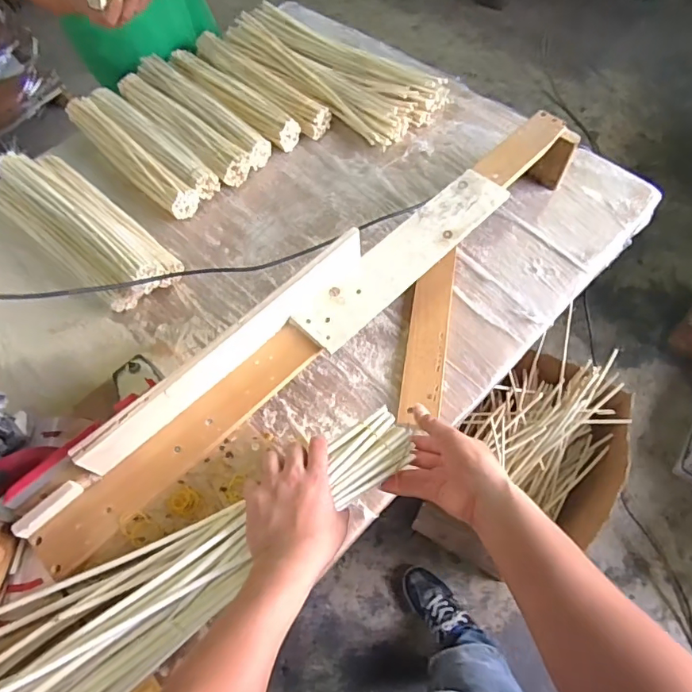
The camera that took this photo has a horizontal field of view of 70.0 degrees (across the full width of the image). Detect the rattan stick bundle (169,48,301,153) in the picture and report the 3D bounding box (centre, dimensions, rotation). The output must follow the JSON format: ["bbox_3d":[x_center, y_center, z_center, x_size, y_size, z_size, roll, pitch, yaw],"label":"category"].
[{"bbox_3d":[-0.235,-0.507,1.018,0.071,0.048,0.355,-41,68,-18],"label":"rattan stick bundle"}]

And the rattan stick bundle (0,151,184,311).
[{"bbox_3d":[-0.462,-0.208,0.864,0.408,0.096,0.133,37,68,19],"label":"rattan stick bundle"}]

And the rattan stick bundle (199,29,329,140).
[{"bbox_3d":[-0.187,-0.549,1.034,0.386,0.054,0.075,39,69,20],"label":"rattan stick bundle"}]

